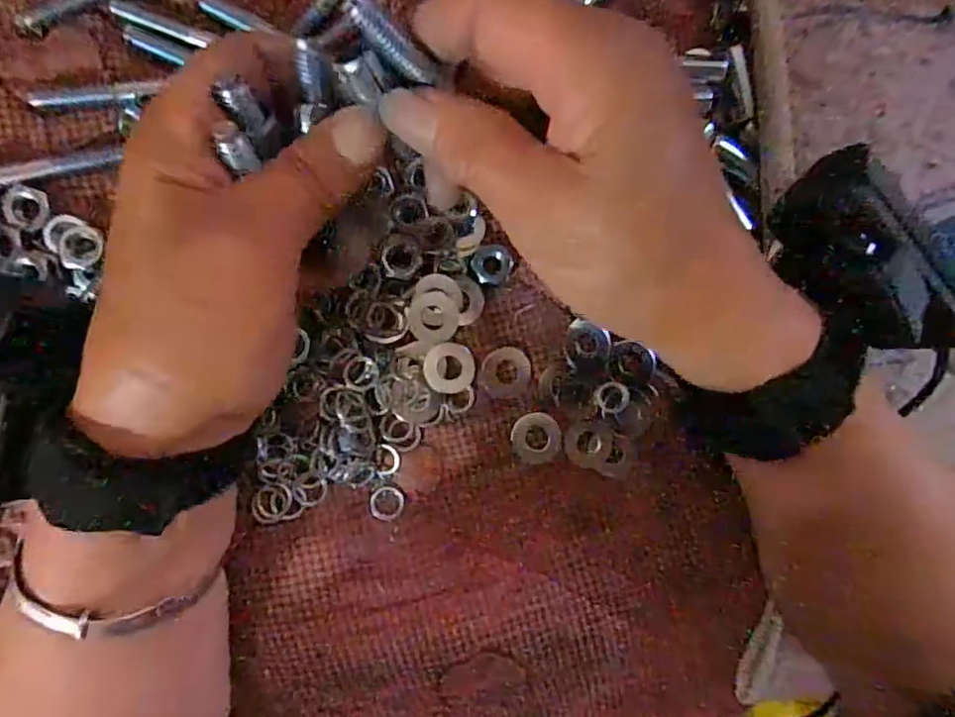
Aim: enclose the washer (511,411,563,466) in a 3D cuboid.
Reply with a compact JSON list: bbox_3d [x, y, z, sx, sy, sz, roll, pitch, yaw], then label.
[{"bbox_3d":[0.026,0.034,0.244,0.021,0.004,0.023,0,90,-7],"label":"washer"}]

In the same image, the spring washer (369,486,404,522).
[{"bbox_3d":[-0.038,0.061,0.240,0.014,0.004,0.014,6,89,-7],"label":"spring washer"}]

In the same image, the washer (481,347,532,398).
[{"bbox_3d":[0.012,0.006,0.244,0.021,0.004,0.021,6,89,-7],"label":"washer"}]

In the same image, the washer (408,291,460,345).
[{"bbox_3d":[-0.018,-0.017,0.238,0.020,0.004,0.021,7,89,-7],"label":"washer"}]

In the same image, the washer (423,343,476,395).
[{"bbox_3d":[-0.011,0.004,0.238,0.021,0.004,0.021,7,89,-7],"label":"washer"}]

